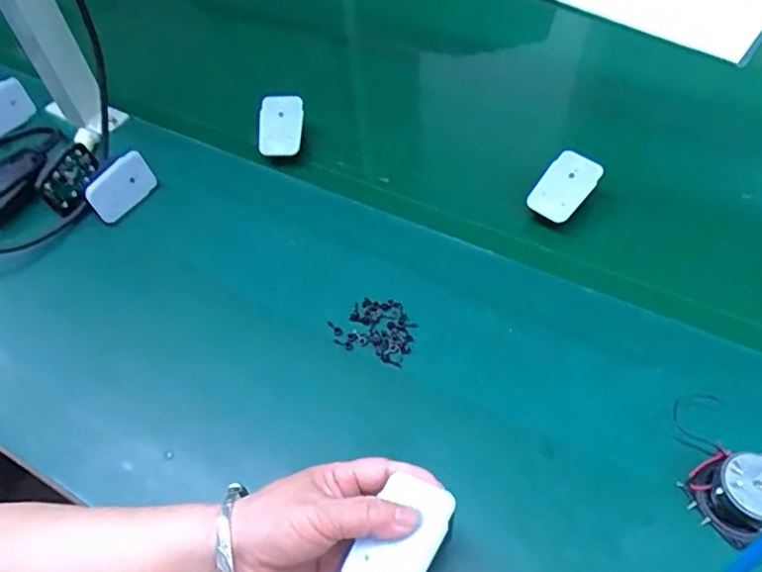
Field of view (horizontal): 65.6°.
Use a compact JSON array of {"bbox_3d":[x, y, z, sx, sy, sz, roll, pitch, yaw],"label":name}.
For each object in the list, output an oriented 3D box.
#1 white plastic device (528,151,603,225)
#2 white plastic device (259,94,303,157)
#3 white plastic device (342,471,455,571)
[{"bbox_3d":[0.172,-0.093,0.557,0.045,0.006,0.066,34,94,14],"label":"white plastic device"},{"bbox_3d":[-0.107,-0.171,0.632,0.047,0.062,0.021,0,20,-16],"label":"white plastic device"},{"bbox_3d":[0.010,0.141,0.326,0.040,0.014,0.067,23,60,17],"label":"white plastic device"}]

